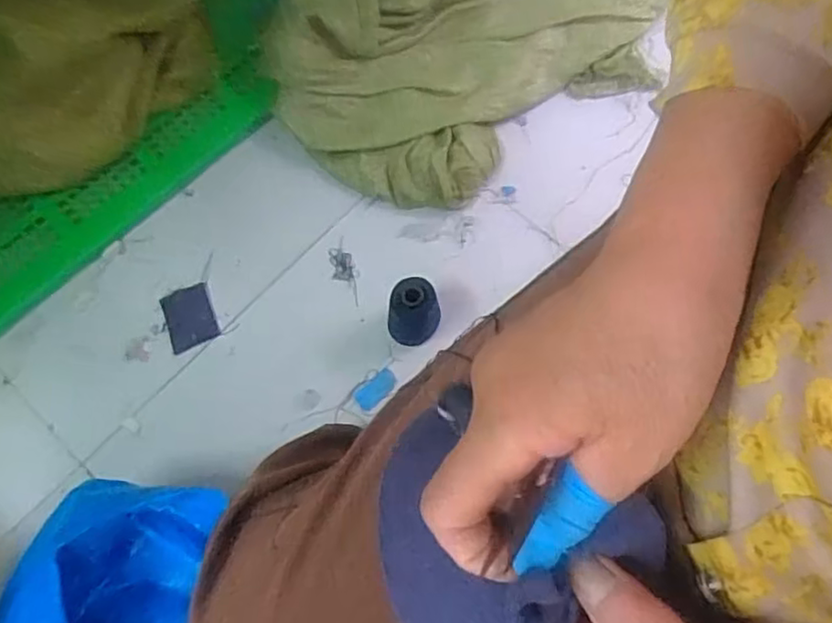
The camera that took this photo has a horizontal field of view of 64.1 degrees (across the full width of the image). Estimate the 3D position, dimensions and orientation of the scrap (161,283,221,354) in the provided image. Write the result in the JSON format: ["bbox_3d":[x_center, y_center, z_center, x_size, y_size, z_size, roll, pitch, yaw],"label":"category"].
[{"bbox_3d":[-0.289,0.007,0.847,0.062,0.007,0.077,-20,74,-4],"label":"scrap"}]

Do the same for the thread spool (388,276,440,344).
[{"bbox_3d":[-0.003,-0.001,0.782,0.058,0.111,0.053,-3,73,1],"label":"thread spool"}]

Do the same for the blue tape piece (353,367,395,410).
[{"bbox_3d":[-0.049,0.095,0.815,0.056,0.005,0.031,-40,65,-11],"label":"blue tape piece"}]

